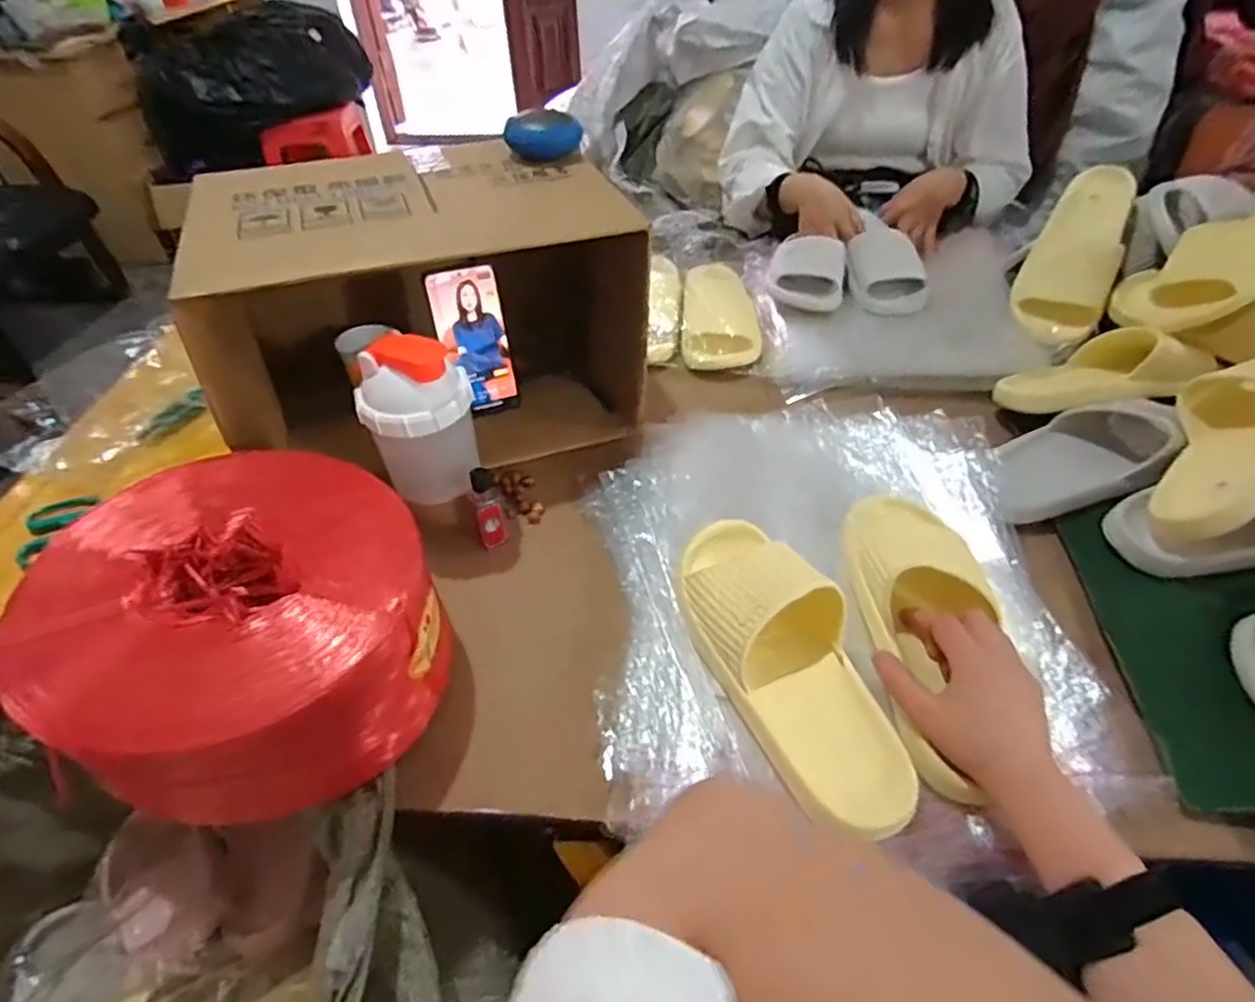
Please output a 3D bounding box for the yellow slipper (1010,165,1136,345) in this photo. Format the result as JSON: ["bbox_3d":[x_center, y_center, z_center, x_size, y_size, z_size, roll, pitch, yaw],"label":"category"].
[{"bbox_3d":[0.563,-0.310,0.859,0.100,0.079,0.256,18,83,19],"label":"yellow slipper"}]

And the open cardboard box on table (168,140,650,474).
[{"bbox_3d":[-0.205,-0.197,0.723,0.394,0.251,0.256,-14,46,-12],"label":"open cardboard box on table"}]

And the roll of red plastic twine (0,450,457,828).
[{"bbox_3d":[-0.286,0.080,0.537,0.252,0.136,0.234,-1,45,1],"label":"roll of red plastic twine"}]

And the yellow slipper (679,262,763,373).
[{"bbox_3d":[0.127,-0.256,0.911,0.104,0.064,0.210,1,45,3],"label":"yellow slipper"}]

